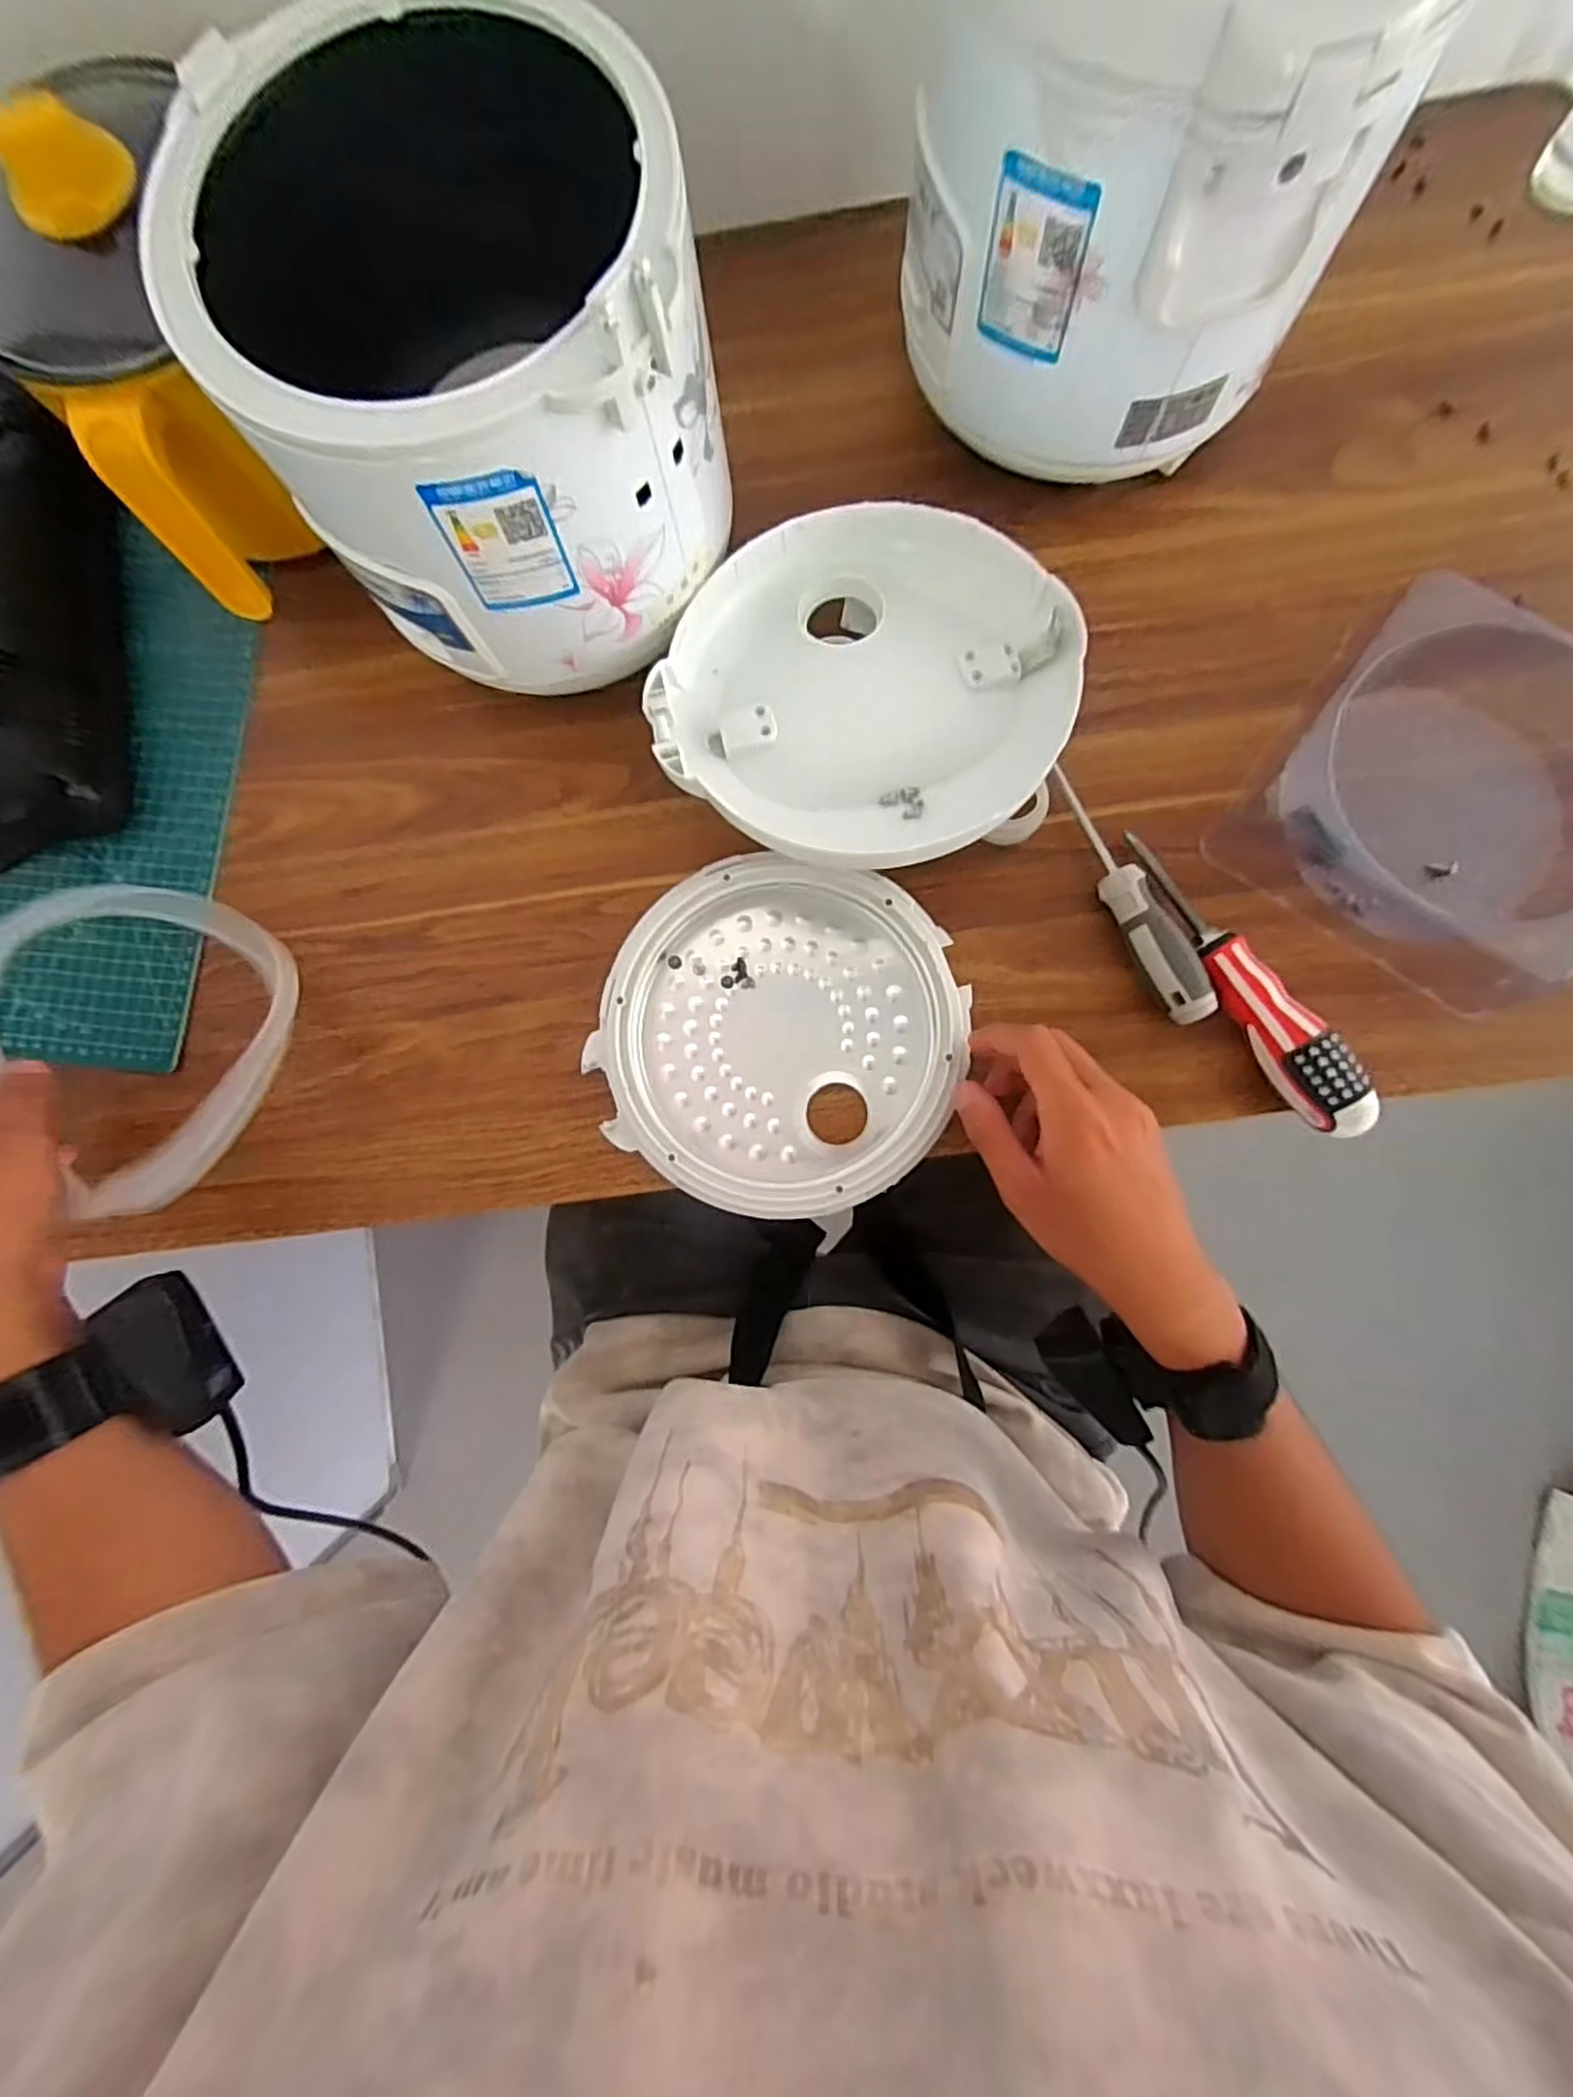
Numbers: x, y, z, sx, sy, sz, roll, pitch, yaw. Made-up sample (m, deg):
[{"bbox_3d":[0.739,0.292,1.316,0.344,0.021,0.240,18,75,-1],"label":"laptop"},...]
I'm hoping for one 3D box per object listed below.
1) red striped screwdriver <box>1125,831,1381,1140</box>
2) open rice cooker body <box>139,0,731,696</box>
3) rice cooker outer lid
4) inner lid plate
[{"bbox_3d":[0.237,-0.037,0.372,0.030,0.036,0.176,-25,82,0],"label":"red striped screwdriver"},{"bbox_3d":[-0.138,-0.309,0.337,0.198,0.142,0.208,-24,82,0],"label":"open rice cooker body"},{"bbox_3d":[0.043,-0.193,0.395,0.208,0.061,0.192,0,82,3],"label":"rice cooker outer lid"},{"bbox_3d":[-0.004,-0.009,0.394,0.190,0.021,0.185,0,82,3],"label":"inner lid plate"}]

